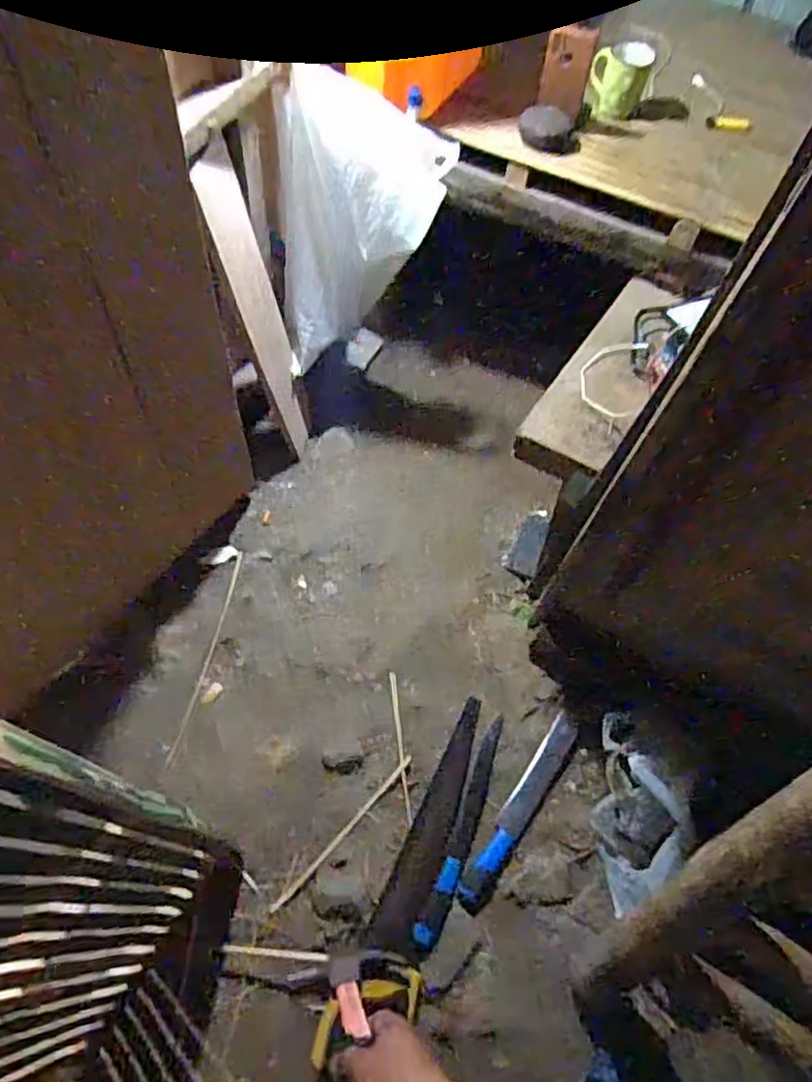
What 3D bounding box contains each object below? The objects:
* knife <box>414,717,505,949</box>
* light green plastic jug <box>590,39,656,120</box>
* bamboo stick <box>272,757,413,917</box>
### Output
[{"bbox_3d":[0.103,0.492,1.154,0.041,0.025,0.380,22,64,9],"label":"knife"},{"bbox_3d":[0.397,-0.863,1.265,0.107,0.086,0.079,17,60,4],"label":"light green plastic jug"},{"bbox_3d":[-0.106,0.501,1.161,0.012,0.011,0.329,41,69,17],"label":"bamboo stick"}]

